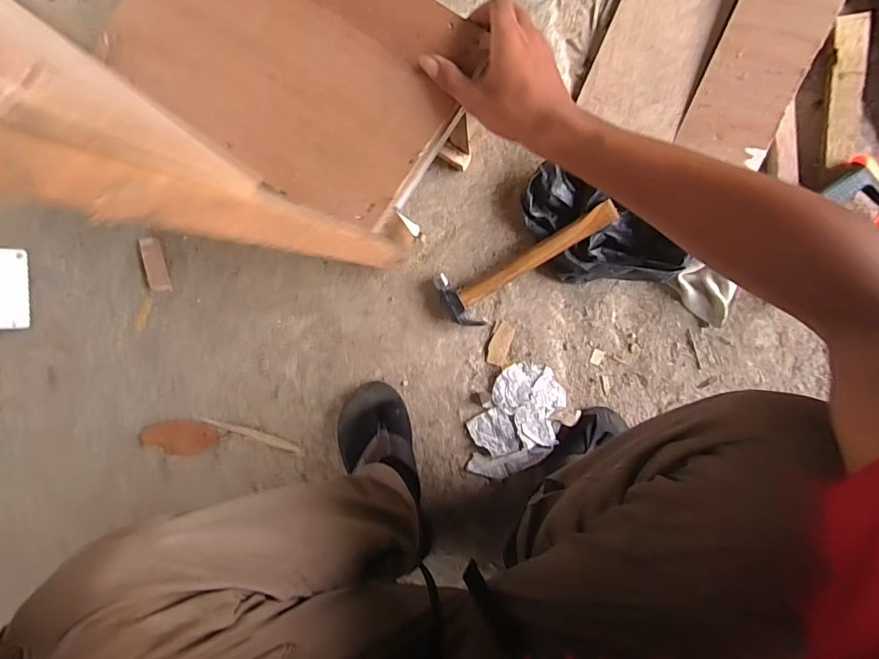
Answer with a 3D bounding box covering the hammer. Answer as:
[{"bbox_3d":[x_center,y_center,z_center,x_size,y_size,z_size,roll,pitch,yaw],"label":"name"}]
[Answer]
[{"bbox_3d":[0.118,-0.082,0.598,0.244,0.046,0.085,-25,93,8],"label":"hammer"}]

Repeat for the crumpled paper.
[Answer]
[{"bbox_3d":[0.109,0.138,0.637,0.110,0.017,0.177,32,98,2],"label":"crumpled paper"}]

